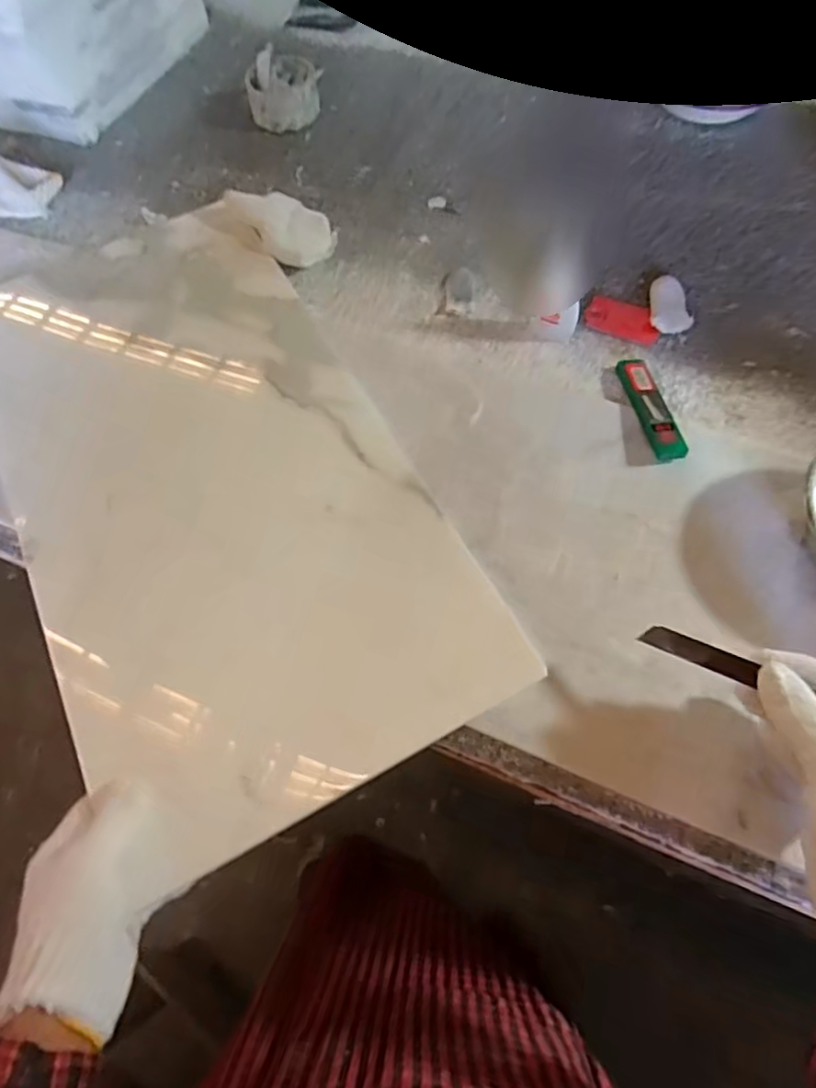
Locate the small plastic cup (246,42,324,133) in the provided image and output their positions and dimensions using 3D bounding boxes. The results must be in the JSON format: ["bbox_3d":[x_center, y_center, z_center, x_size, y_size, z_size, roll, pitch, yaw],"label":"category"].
[{"bbox_3d":[-0.150,-0.561,0.759,0.095,0.053,0.095,-12,62,-4],"label":"small plastic cup"}]

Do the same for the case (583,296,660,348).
[{"bbox_3d":[0.204,-0.212,0.586,0.071,0.009,0.037,27,66,15],"label":"case"}]

